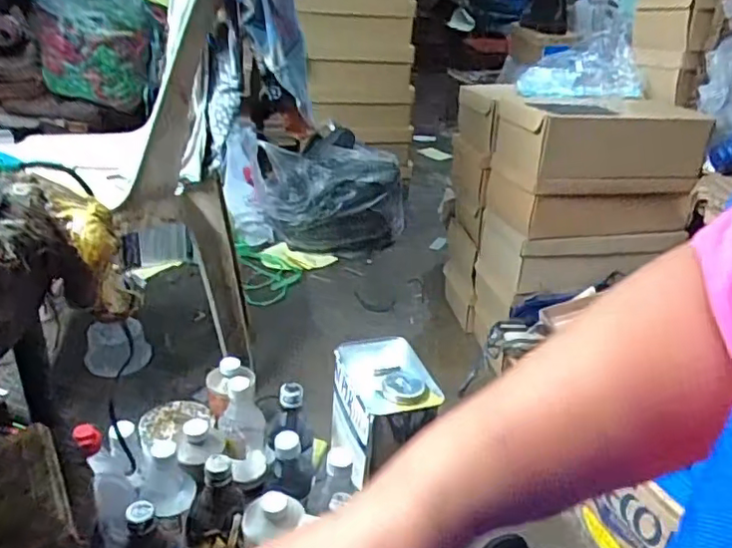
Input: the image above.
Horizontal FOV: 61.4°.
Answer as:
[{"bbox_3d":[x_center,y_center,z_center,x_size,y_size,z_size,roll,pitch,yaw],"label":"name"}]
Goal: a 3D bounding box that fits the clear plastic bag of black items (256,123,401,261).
[{"bbox_3d":[-0.071,-0.199,1.621,0.364,0.266,0.189,-13,32,-29],"label":"clear plastic bag of black items"}]

